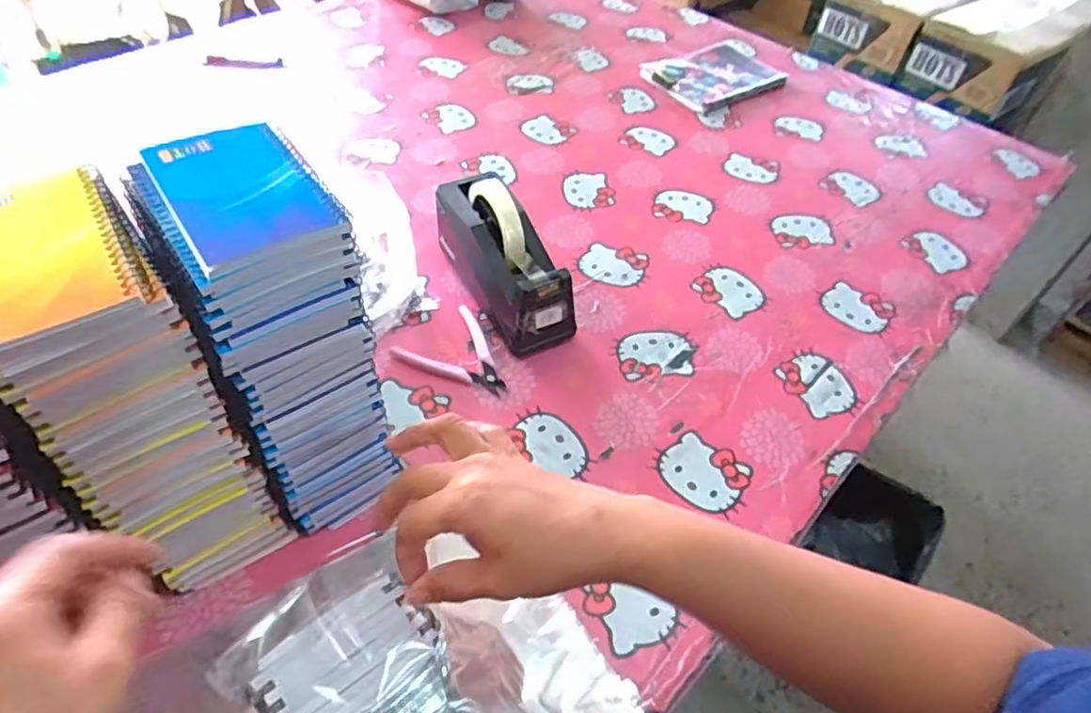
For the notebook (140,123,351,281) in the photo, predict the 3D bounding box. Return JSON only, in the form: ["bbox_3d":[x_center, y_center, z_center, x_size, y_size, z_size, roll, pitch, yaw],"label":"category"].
[{"bbox_3d":[-0.182,-0.101,0.387,0.084,0.010,0.123,-26,57,-25],"label":"notebook"}]

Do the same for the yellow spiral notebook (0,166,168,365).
[{"bbox_3d":[-0.275,-0.055,0.343,0.097,0.013,0.127,-28,58,-26],"label":"yellow spiral notebook"}]

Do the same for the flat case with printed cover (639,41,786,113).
[{"bbox_3d":[0.299,-0.501,1.125,0.251,0.017,0.166,-26,57,-24],"label":"flat case with printed cover"}]

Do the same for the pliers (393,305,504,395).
[{"bbox_3d":[-0.083,0.001,0.664,0.111,0.013,0.096,35,55,22],"label":"pliers"}]

